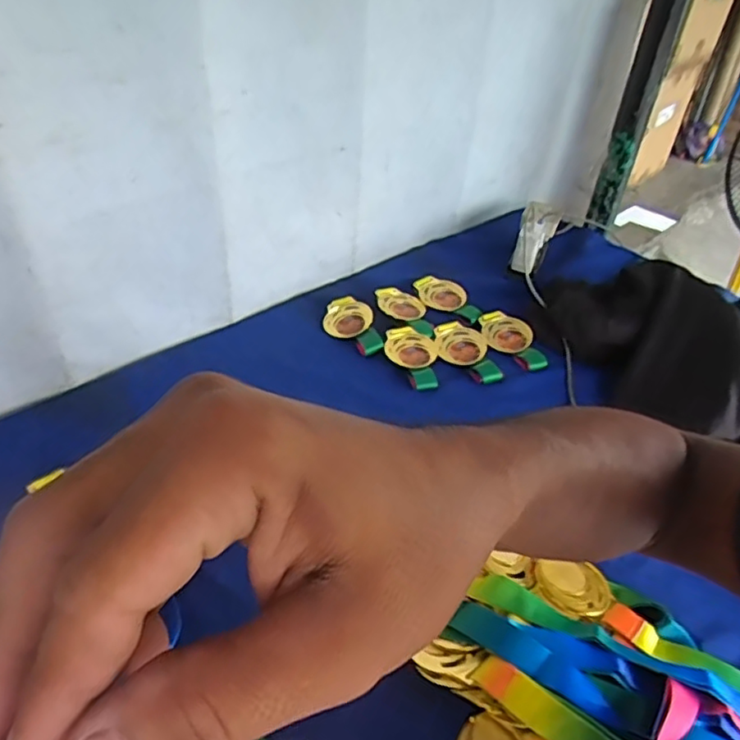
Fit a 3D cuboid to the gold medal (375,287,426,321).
[{"bbox_3d":[0.039,-0.088,0.828,0.070,0.005,0.051,23,52,9],"label":"gold medal"}]

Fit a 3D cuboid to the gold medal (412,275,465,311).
[{"bbox_3d":[0.094,-0.104,0.843,0.072,0.009,0.050,21,65,9],"label":"gold medal"}]

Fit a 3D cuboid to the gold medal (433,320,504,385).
[{"bbox_3d":[0.118,-0.022,0.758,0.064,0.018,0.102,-4,40,-9],"label":"gold medal"}]

